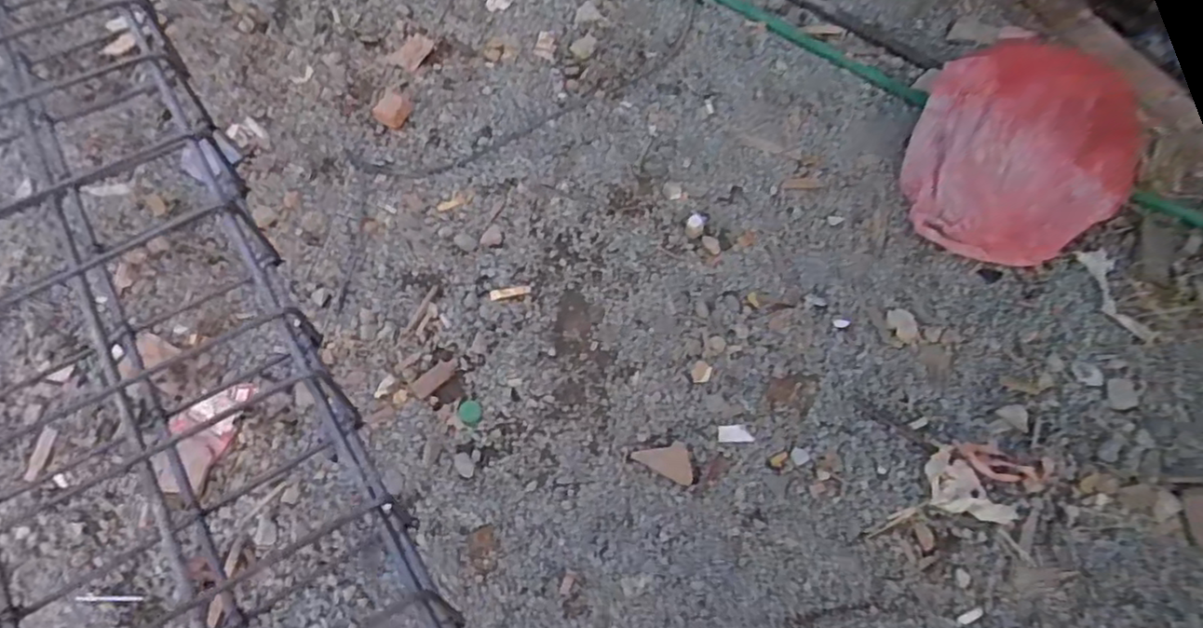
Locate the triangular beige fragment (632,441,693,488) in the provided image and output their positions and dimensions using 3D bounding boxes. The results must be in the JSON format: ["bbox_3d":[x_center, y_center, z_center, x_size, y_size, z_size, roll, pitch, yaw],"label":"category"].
[{"bbox_3d":[0.086,0.186,0.883,0.081,0.004,0.045,26,67,9],"label":"triangular beige fragment"}]

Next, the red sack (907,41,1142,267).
[{"bbox_3d":[0.583,-0.234,0.957,0.242,0.159,0.295,14,65,4],"label":"red sack"}]

